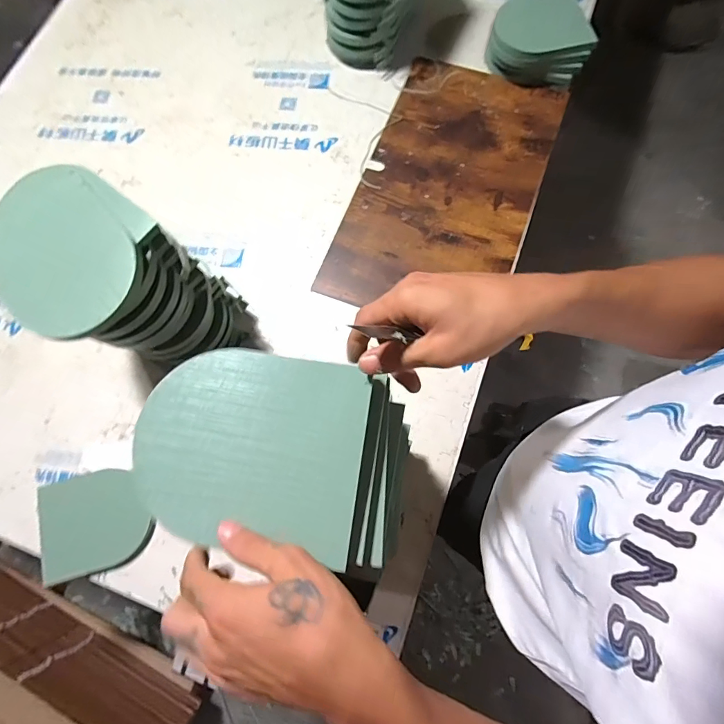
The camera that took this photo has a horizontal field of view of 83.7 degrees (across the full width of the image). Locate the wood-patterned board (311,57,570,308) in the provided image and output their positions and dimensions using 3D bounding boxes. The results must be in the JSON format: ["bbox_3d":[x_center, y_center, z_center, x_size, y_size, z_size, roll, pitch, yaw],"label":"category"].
[{"bbox_3d":[0.161,-0.330,0.757,0.311,0.012,0.551,20,77,6],"label":"wood-patterned board"}]

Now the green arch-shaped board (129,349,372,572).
[{"bbox_3d":[-0.083,0.063,0.307,0.165,0.011,0.139,9,80,-4],"label":"green arch-shaped board"}]

